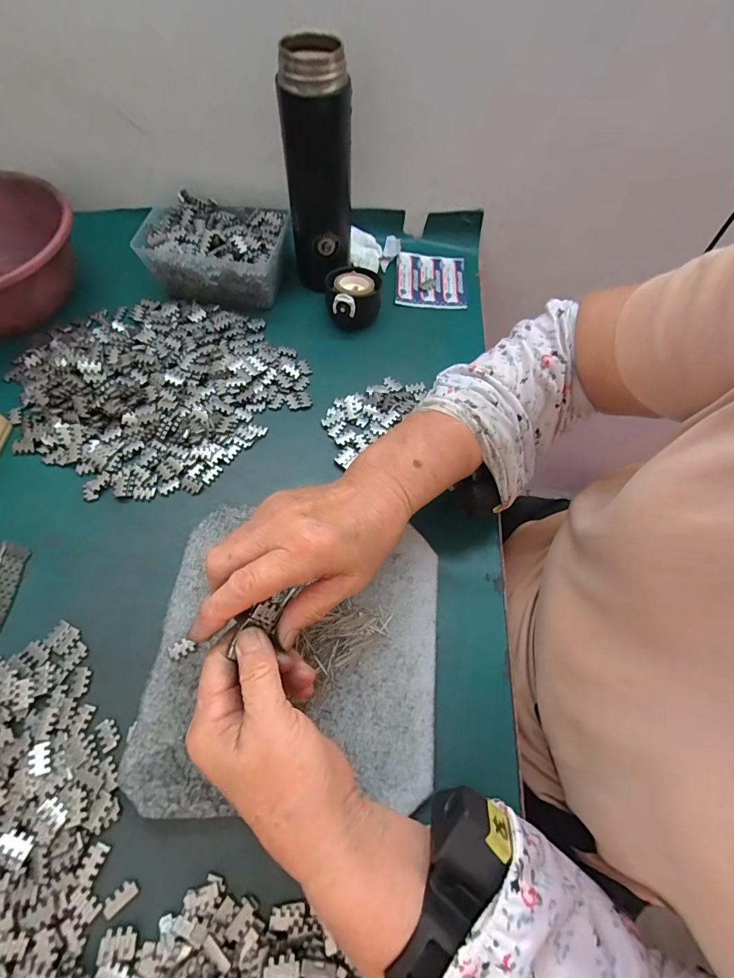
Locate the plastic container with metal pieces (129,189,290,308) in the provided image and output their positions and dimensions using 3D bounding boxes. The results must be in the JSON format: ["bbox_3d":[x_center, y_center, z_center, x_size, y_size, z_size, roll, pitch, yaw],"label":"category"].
[{"bbox_3d":[-0.168,-0.282,0.495,0.152,0.057,0.120,5,62,2],"label":"plastic container with metal pieces"}]

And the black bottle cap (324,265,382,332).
[{"bbox_3d":[-0.015,-0.213,0.473,0.060,0.045,0.062,0,62,0],"label":"black bottle cap"}]

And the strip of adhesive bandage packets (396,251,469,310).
[{"bbox_3d":[0.079,-0.258,0.524,0.084,0.006,0.087,2,68,0],"label":"strip of adhesive bandage packets"}]

